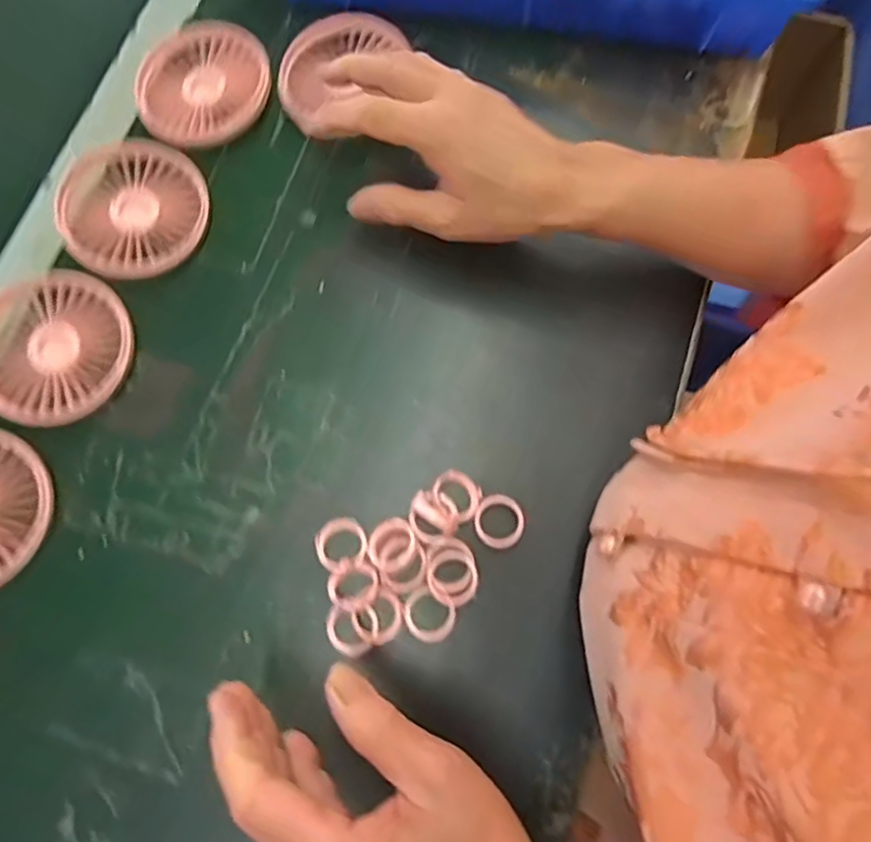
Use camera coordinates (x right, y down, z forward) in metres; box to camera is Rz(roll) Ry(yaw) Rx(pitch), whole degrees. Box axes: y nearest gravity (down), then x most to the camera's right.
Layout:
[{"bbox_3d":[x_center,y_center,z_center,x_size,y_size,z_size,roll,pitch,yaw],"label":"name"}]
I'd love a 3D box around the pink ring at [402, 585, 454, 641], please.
[{"bbox_3d":[-0.004,0.107,0.325,0.028,0.005,0.025,31,77,8],"label":"pink ring"}]

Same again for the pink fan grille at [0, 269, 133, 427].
[{"bbox_3d":[-0.230,-0.047,0.355,0.095,0.011,0.089,0,75,1],"label":"pink fan grille"}]

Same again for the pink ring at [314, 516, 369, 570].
[{"bbox_3d":[-0.053,0.068,0.335,0.030,0.010,0.027,-22,76,-5],"label":"pink ring"}]

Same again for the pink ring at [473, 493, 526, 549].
[{"bbox_3d":[0.036,0.056,0.336,0.029,0.004,0.029,0,75,1],"label":"pink ring"}]

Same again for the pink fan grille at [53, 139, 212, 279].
[{"bbox_3d":[-0.190,-0.133,0.375,0.089,0.015,0.091,0,75,1],"label":"pink fan grille"}]

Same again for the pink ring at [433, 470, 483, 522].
[{"bbox_3d":[0.012,0.042,0.338,0.027,0.005,0.026,0,75,1],"label":"pink ring"}]

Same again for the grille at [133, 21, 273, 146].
[{"bbox_3d":[-0.157,-0.226,0.402,0.088,0.013,0.092,0,75,1],"label":"grille"}]

